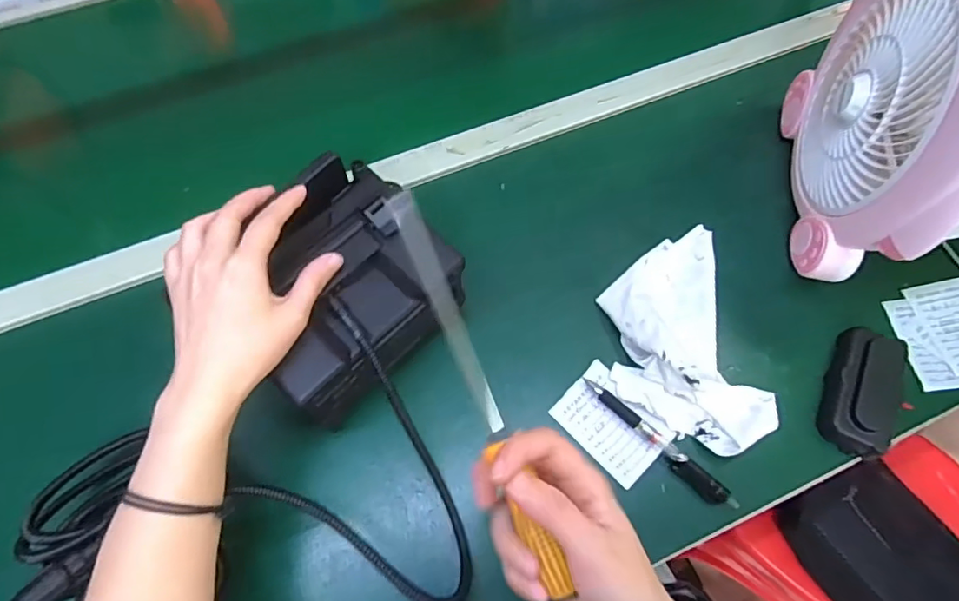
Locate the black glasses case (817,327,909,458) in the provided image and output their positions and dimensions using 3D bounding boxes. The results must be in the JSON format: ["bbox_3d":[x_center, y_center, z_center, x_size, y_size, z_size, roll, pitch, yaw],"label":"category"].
[{"bbox_3d":[0.325,0.075,0.457,0.052,0.033,0.108,26,67,12],"label":"black glasses case"}]

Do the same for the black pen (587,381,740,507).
[{"bbox_3d":[0.143,0.116,0.444,0.143,0.016,0.017,41,71,18],"label":"black pen"}]

